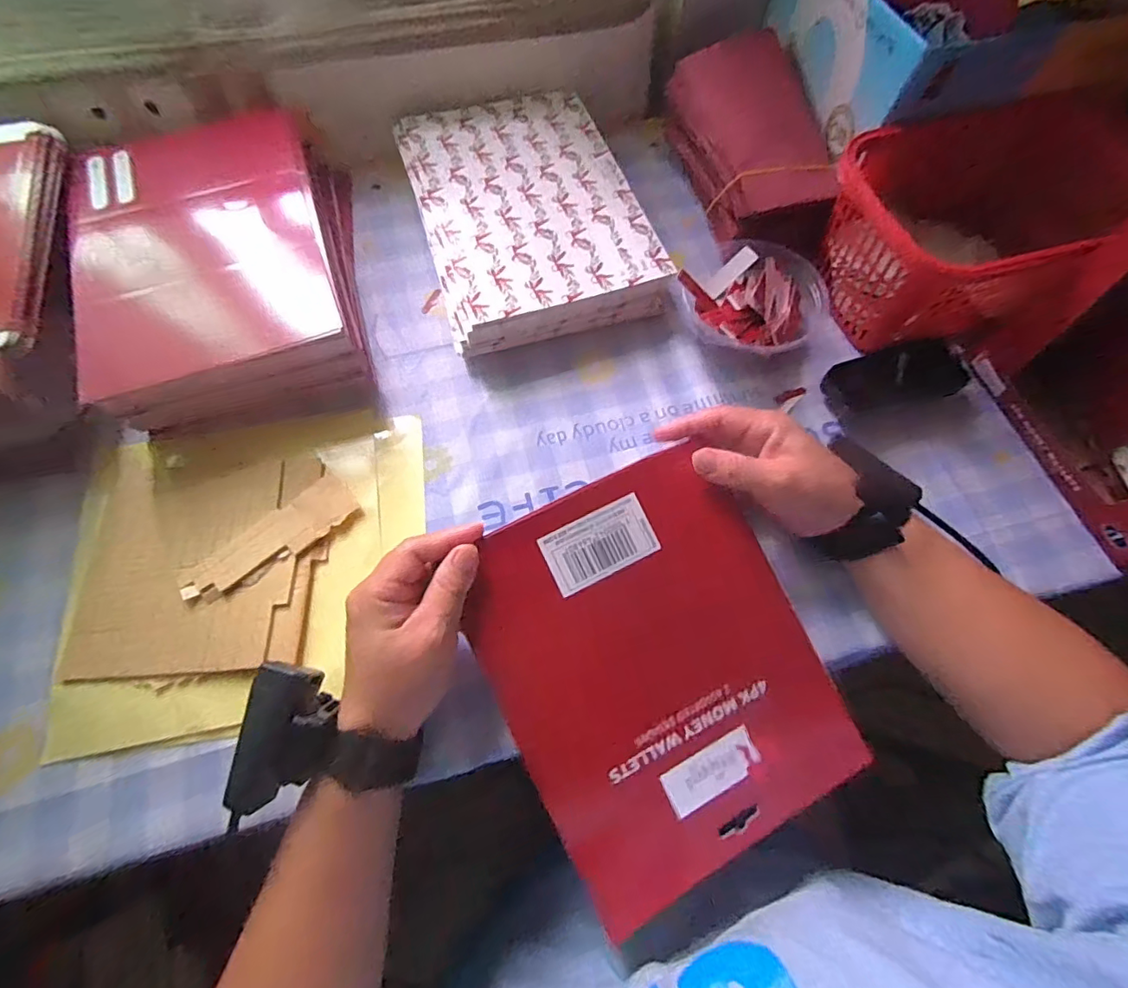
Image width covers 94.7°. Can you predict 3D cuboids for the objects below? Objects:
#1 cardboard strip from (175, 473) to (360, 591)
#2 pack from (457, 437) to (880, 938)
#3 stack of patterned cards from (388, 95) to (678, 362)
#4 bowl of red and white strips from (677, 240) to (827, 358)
[{"bbox_3d":[-0.209,0.032,0.373,0.122,0.004,0.039,-39,73,-15],"label":"cardboard strip"},{"bbox_3d":[0.060,0.106,0.325,0.191,0.010,0.233,-26,86,-11],"label":"pack"},{"bbox_3d":[-0.036,-0.257,0.482,0.185,0.047,0.261,-17,68,-8],"label":"stack of patterned cards"},{"bbox_3d":[0.151,-0.164,0.444,0.124,0.044,0.116,0,67,-1],"label":"bowl of red and white strips"}]

